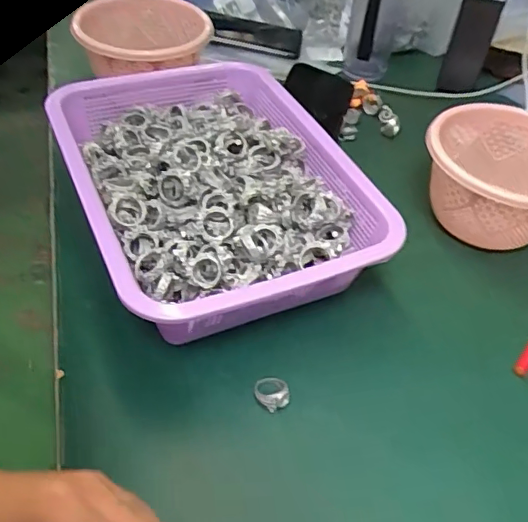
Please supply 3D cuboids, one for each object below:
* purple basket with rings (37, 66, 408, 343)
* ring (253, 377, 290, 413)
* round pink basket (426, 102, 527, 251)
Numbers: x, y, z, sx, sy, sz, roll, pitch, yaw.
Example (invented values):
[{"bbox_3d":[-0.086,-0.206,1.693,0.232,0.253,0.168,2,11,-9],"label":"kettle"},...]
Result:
[{"bbox_3d":[-0.044,-0.065,0.496,0.228,0.072,0.310,-17,49,-19],"label":"purple basket with rings"},{"bbox_3d":[0.006,0.094,0.404,0.023,0.008,0.025,2,49,-3],"label":"ring"},{"bbox_3d":[0.221,-0.074,0.538,0.143,0.089,0.136,2,46,-2],"label":"round pink basket"}]

